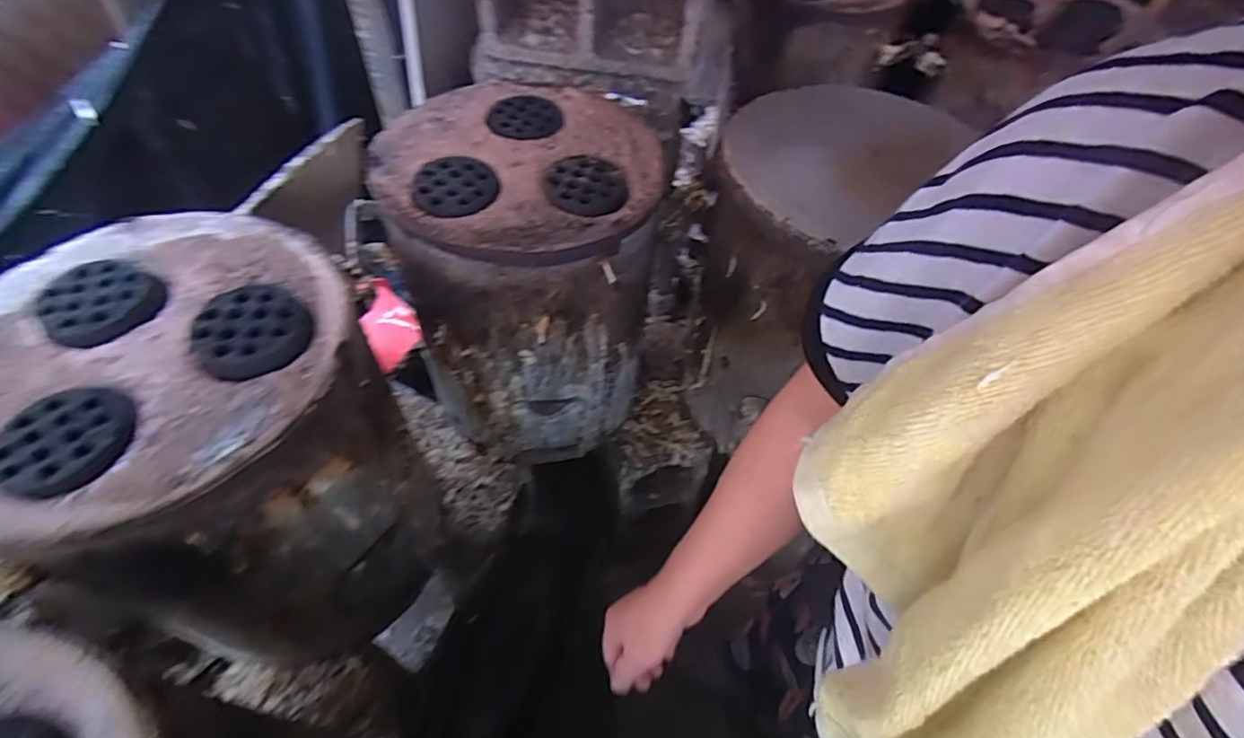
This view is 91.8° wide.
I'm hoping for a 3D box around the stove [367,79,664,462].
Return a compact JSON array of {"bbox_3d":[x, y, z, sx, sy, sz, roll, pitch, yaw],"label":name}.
[{"bbox_3d":[-0.141,-0.129,0.938,0.336,0.449,0.344,2,52,-2],"label":"stove"}]

